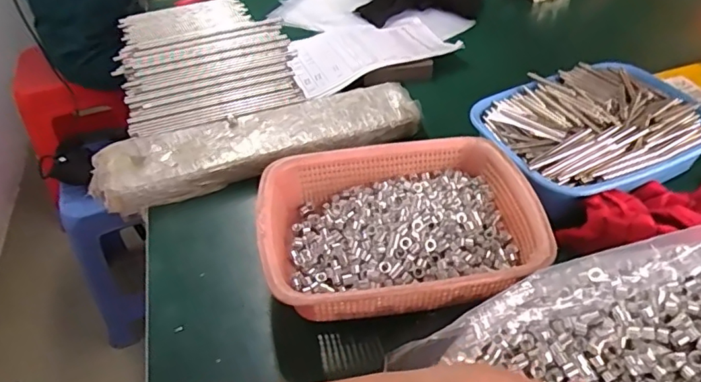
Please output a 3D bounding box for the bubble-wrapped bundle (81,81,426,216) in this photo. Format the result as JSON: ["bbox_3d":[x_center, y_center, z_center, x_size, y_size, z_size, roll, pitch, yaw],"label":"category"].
[{"bbox_3d":[-0.124,-0.070,0.740,0.457,0.045,0.113,-17,45,-14],"label":"bubble-wrapped bundle"}]

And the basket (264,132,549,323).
[{"bbox_3d":[0.052,0.036,0.584,0.297,0.064,0.216,-7,43,-3],"label":"basket"}]

